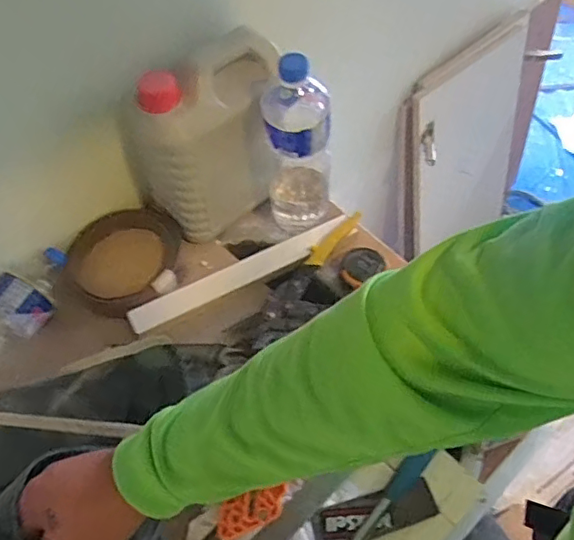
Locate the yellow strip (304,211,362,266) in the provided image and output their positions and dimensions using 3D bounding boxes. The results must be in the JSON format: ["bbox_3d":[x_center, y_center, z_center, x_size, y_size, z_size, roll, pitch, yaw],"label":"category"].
[{"bbox_3d":[0.060,-0.042,0.734,0.024,0.018,0.100,32,66,19],"label":"yellow strip"}]

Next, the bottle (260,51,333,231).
[{"bbox_3d":[0.014,-0.149,0.679,0.078,0.256,0.084,-1,60,2],"label":"bottle"}]

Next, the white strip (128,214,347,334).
[{"bbox_3d":[-0.053,0.000,0.712,0.301,0.016,0.033,-27,63,-13],"label":"white strip"}]

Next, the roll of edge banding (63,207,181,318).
[{"bbox_3d":[-0.217,-0.015,0.728,0.132,0.025,0.152,11,61,9],"label":"roll of edge banding"}]

